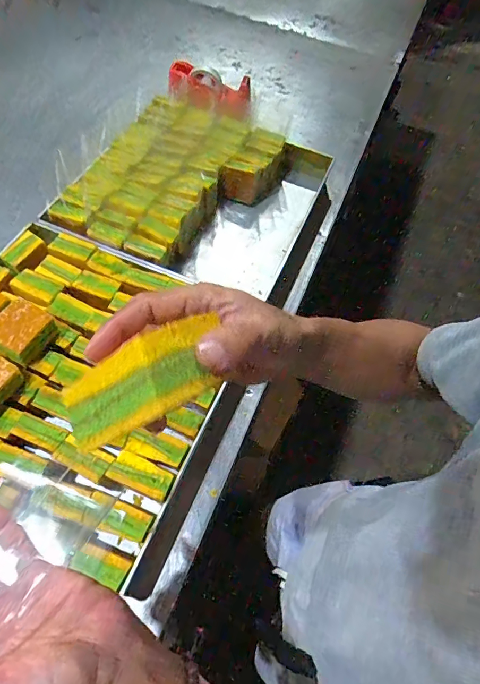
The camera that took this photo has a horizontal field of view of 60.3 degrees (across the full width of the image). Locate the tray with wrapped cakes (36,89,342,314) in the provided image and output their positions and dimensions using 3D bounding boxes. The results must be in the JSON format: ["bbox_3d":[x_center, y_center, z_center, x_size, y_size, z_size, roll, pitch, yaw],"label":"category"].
[{"bbox_3d":[-0.066,-0.287,0.848,0.438,0.110,0.443,21,59,8],"label":"tray with wrapped cakes"}]

